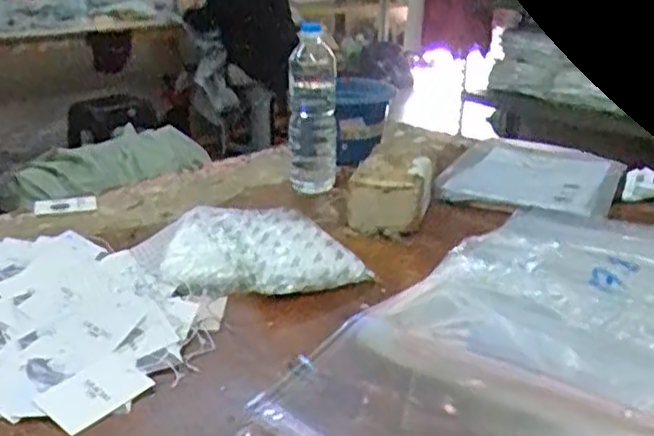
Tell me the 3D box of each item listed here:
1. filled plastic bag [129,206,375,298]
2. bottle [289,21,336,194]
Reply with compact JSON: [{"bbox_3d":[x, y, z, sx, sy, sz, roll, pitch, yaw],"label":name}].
[{"bbox_3d":[-0.101,0.035,0.889,0.297,0.046,0.197,-1,22,-2],"label":"filled plastic bag"},{"bbox_3d":[-0.024,-0.171,1.109,0.074,0.263,0.074,-1,22,-1],"label":"bottle"}]

